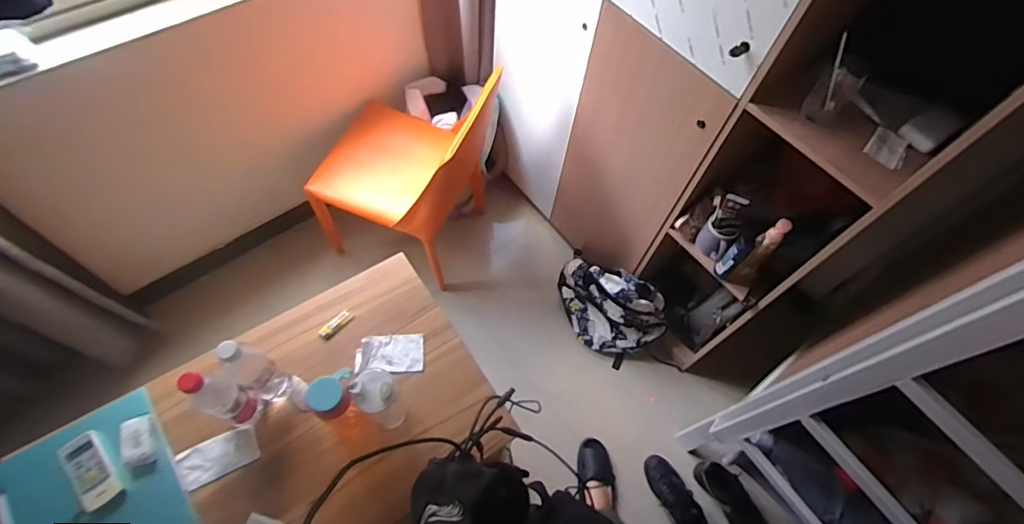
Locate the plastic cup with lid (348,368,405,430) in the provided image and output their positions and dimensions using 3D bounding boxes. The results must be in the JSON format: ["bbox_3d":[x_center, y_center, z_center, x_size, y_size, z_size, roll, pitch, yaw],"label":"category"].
[{"bbox_3d":[-0.232,0.251,0.870,0.062,0.192,0.067,-28,66,-18],"label":"plastic cup with lid"}]

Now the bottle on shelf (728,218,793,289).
[{"bbox_3d":[0.665,-0.020,1.299,0.072,0.242,0.080,41,66,17],"label":"bottle on shelf"}]

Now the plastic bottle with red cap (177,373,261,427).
[{"bbox_3d":[-0.511,0.236,0.841,0.073,0.231,0.066,21,61,7],"label":"plastic bottle with red cap"}]

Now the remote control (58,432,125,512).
[{"bbox_3d":[-0.728,0.358,0.838,0.060,0.016,0.132,-37,70,-22],"label":"remote control"}]

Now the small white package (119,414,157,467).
[{"bbox_3d":[-0.666,0.317,0.865,0.048,0.027,0.083,-15,63,-12],"label":"small white package"}]

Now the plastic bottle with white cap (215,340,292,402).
[{"bbox_3d":[-0.458,0.191,0.864,0.075,0.228,0.066,29,63,12],"label":"plastic bottle with white cap"}]

